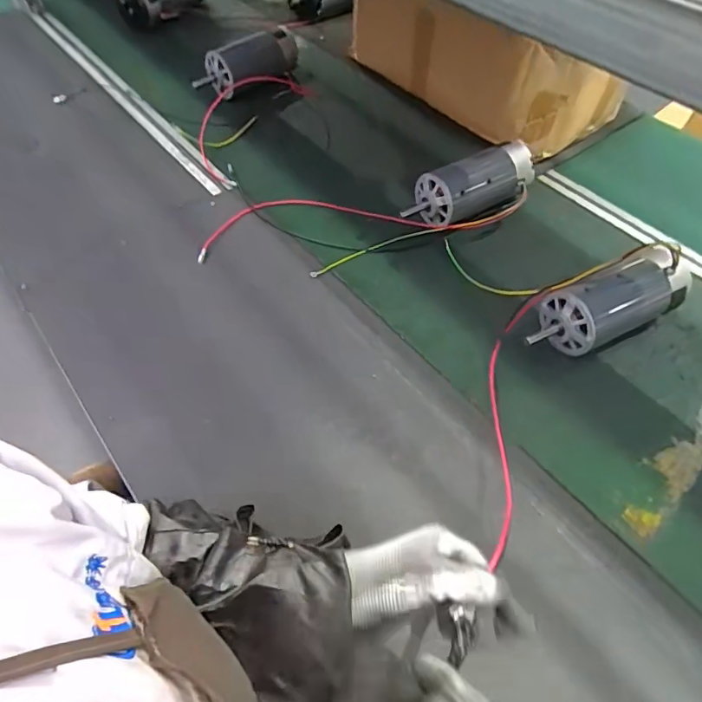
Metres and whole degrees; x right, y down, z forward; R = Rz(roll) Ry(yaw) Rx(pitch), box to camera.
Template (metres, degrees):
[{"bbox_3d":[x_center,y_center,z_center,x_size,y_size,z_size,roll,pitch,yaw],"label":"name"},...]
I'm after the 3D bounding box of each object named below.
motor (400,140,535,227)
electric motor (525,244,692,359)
[{"bbox_3d":[0.179,-0.236,0.724,0.203,0.069,0.072,-24,58,-17],"label":"motor"},{"bbox_3d":[0.302,-0.050,0.592,0.214,0.081,0.078,-18,57,-13],"label":"electric motor"}]

